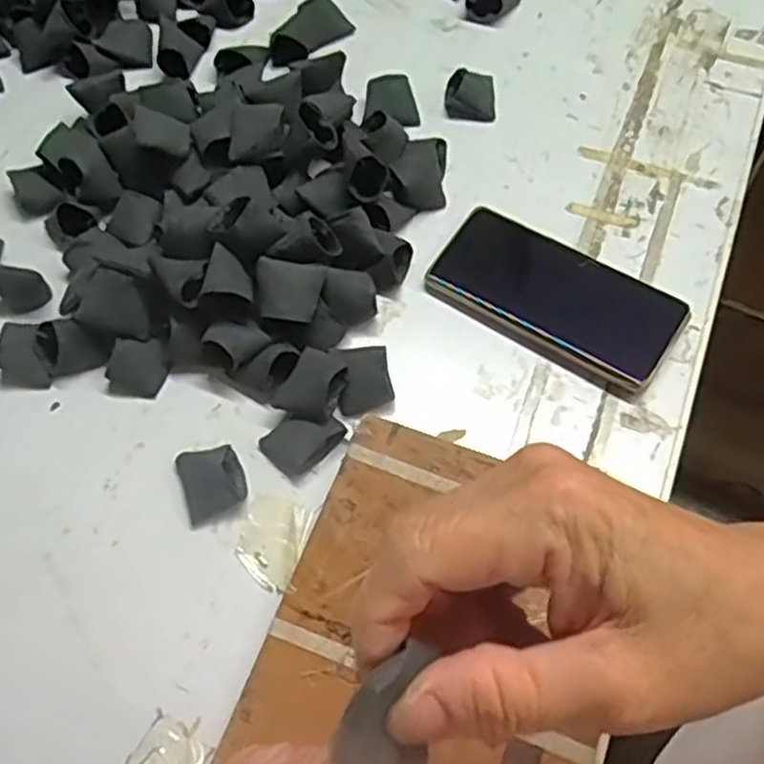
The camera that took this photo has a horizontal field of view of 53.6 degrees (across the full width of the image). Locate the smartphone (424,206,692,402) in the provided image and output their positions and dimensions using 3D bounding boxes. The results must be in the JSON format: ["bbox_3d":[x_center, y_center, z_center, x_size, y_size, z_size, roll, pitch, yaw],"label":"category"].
[{"bbox_3d":[0.114,-0.057,0.504,0.160,0.010,0.082,31,68,16],"label":"smartphone"}]

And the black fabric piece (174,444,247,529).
[{"bbox_3d":[-0.103,0.059,0.456,0.038,0.012,0.043,-20,64,-8],"label":"black fabric piece"}]

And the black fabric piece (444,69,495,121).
[{"bbox_3d":[0.068,-0.225,0.587,0.038,0.019,0.040,0,63,2],"label":"black fabric piece"}]

